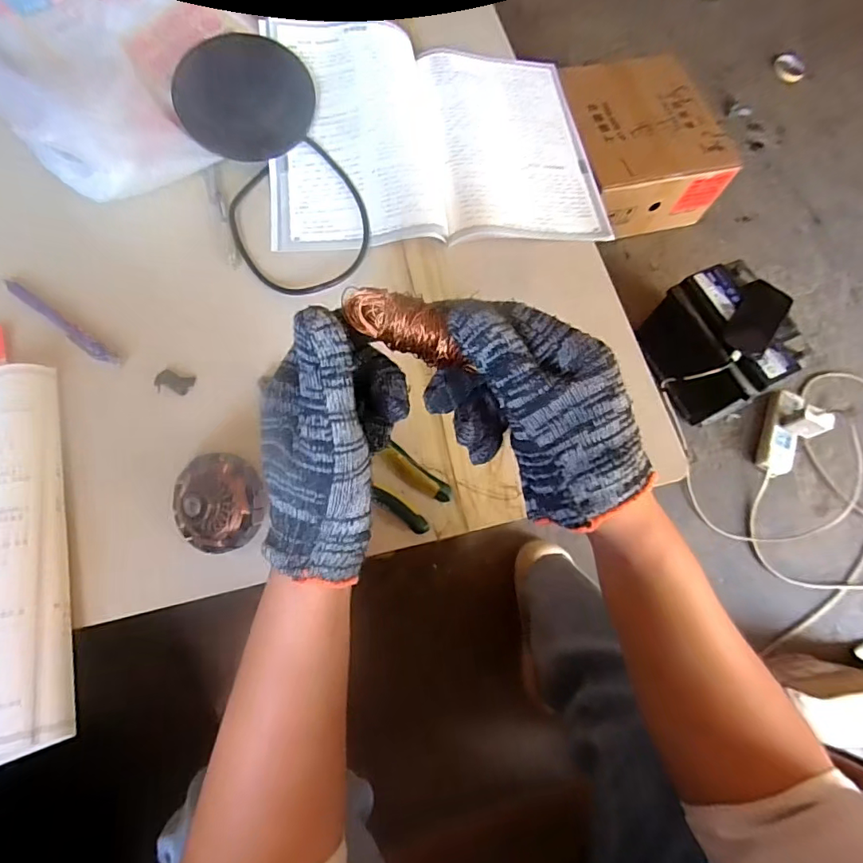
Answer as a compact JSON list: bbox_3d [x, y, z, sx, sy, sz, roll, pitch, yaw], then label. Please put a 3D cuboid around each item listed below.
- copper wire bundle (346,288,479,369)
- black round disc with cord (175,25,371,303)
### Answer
[{"bbox_3d":[-0.012,-0.051,0.245,0.064,0.018,0.022,27,71,-5],"label":"copper wire bundle"},{"bbox_3d":[-0.163,-0.282,0.517,0.146,0.051,0.299,-20,73,-13],"label":"black round disc with cord"}]

